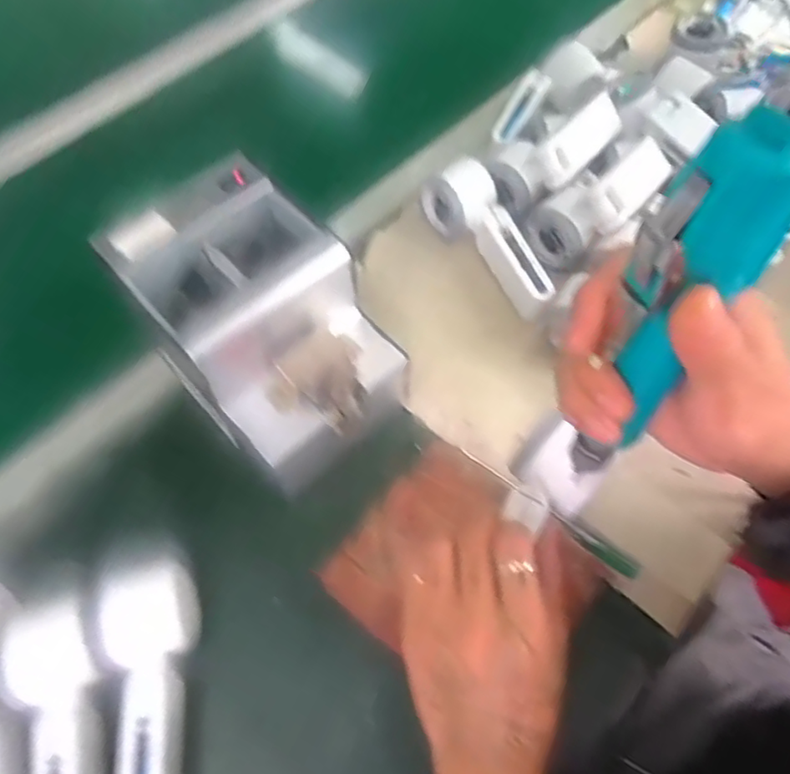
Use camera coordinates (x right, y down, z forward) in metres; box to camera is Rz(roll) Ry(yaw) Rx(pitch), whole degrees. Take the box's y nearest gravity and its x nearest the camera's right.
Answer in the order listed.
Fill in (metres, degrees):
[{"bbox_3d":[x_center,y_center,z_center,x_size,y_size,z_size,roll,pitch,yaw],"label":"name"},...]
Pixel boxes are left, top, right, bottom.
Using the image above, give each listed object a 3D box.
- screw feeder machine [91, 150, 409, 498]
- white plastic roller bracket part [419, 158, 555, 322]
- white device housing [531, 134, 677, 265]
[{"bbox_3d":[-0.090,-0.037,0.439,0.127,0.148,0.176,-37,68,-17],"label":"screw feeder machine"},{"bbox_3d":[0.093,-0.133,0.544,0.058,0.051,0.161,-31,66,-14],"label":"white plastic roller bracket part"},{"bbox_3d":[0.185,-0.164,0.529,0.135,0.054,0.068,-39,68,-3],"label":"white device housing"}]

